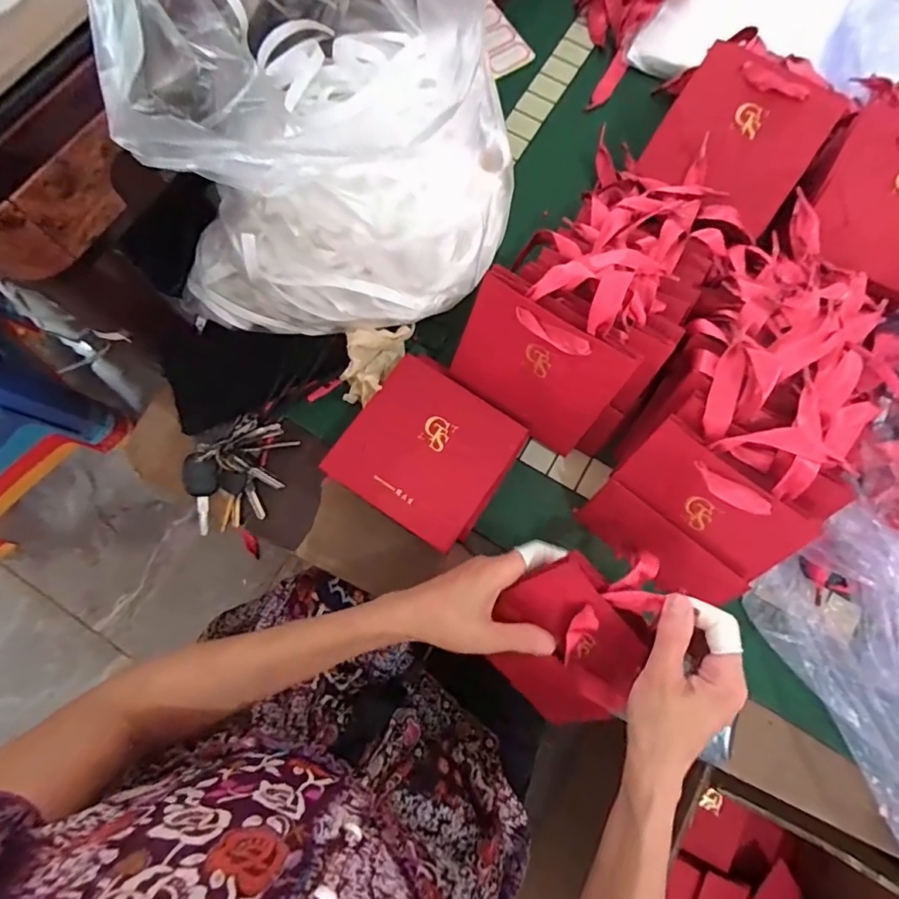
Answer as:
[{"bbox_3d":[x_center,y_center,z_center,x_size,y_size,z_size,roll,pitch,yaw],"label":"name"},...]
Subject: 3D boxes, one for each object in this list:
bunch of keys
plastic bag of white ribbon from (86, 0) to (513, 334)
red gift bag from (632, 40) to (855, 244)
[{"bbox_3d":[-0.205,0.024,0.509,0.078,0.033,0.117,41,79,8],"label":"bunch of keys"},{"bbox_3d":[-0.086,-0.248,0.405,0.262,0.229,0.240,6,76,0],"label":"plastic bag of white ribbon"},{"bbox_3d":[0.284,-0.307,0.513,0.138,0.020,0.136,33,104,6],"label":"red gift bag"}]

